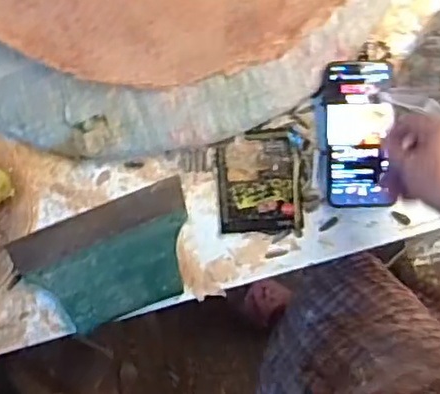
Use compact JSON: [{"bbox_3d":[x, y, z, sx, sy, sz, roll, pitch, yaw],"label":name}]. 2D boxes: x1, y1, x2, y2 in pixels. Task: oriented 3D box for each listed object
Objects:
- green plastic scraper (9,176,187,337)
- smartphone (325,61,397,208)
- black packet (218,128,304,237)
[{"bbox_3d":[-0.118,0.070,0.720,0.189,0.025,0.120,-22,87,-2],"label":"green plastic scraper"},{"bbox_3d":[0.153,-0.069,0.723,0.069,0.013,0.159,1,89,-1],"label":"smartphone"},{"bbox_3d":[0.046,-0.017,0.732,0.091,0.014,0.112,0,86,-1],"label":"black packet"}]

